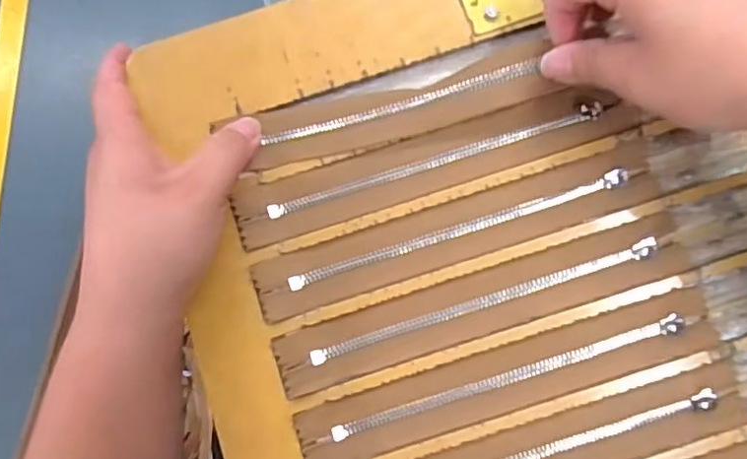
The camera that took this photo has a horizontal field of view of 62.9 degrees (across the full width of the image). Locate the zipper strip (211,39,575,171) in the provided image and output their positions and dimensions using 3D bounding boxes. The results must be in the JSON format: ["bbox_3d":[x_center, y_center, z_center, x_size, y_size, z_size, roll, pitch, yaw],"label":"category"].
[{"bbox_3d":[0.014,-0.068,0.341,0.170,0.010,0.034,-15,74,3],"label":"zipper strip"}]

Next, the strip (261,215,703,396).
[{"bbox_3d":[0.059,0.041,0.326,0.223,0.004,0.033,-18,80,0],"label":"strip"}]

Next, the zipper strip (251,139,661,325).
[{"bbox_3d":[0.046,0.003,0.333,0.222,0.007,0.034,-18,79,0],"label":"zipper strip"}]

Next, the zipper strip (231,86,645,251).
[{"bbox_3d":[0.033,-0.037,0.338,0.221,0.004,0.033,-17,82,-1],"label":"zipper strip"}]

